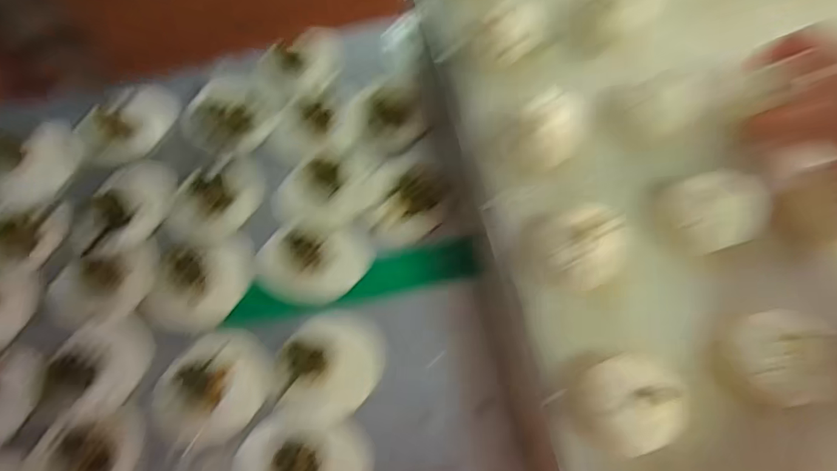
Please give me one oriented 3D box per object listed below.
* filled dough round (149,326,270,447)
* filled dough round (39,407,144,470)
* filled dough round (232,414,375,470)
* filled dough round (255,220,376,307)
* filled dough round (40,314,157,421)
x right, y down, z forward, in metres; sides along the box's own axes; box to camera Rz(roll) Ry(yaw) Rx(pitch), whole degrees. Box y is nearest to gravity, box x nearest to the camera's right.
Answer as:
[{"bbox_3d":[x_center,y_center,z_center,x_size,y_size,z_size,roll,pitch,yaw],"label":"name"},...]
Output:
[{"bbox_3d":[-0.185,0.134,0.409,0.087,0.021,0.102,35,74,14],"label":"filled dough round"},{"bbox_3d":[-0.281,0.192,0.387,0.081,0.018,0.083,-1,69,2],"label":"filled dough round"},{"bbox_3d":[-0.098,0.197,0.381,0.113,0.021,0.088,2,69,3],"label":"filled dough round"},{"bbox_3d":[-0.104,0.026,0.451,0.113,0.025,0.078,3,69,3],"label":"filled dough round"},{"bbox_3d":[-0.293,0.118,0.420,0.083,0.019,0.092,8,69,5],"label":"filled dough round"}]

